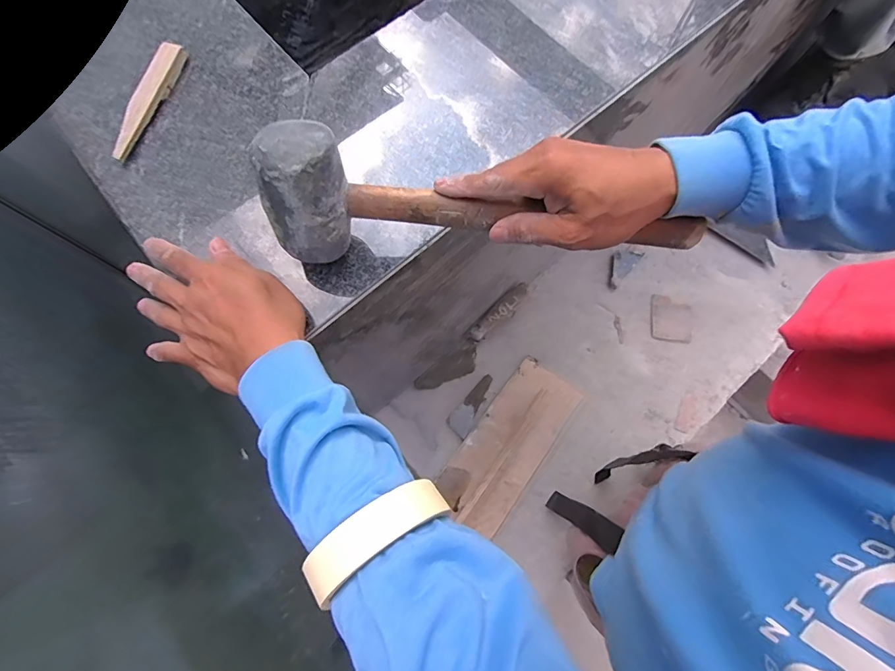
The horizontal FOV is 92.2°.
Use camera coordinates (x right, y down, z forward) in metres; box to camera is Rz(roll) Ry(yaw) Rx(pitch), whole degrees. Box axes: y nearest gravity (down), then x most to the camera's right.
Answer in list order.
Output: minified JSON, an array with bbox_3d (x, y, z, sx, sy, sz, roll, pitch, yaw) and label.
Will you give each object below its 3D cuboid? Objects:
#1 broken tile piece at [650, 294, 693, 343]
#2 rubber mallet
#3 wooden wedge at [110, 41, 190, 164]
[{"bbox_3d":[0.428,-0.031,0.821,0.079,0.006,0.084,8,75,3],"label":"broken tile piece"},{"bbox_3d":[0.036,-0.089,0.328,0.336,0.081,0.066,6,74,-6],"label":"rubber mallet"},{"bbox_3d":[-0.289,-0.228,0.413,0.014,0.022,0.130,18,75,5],"label":"wooden wedge"}]

